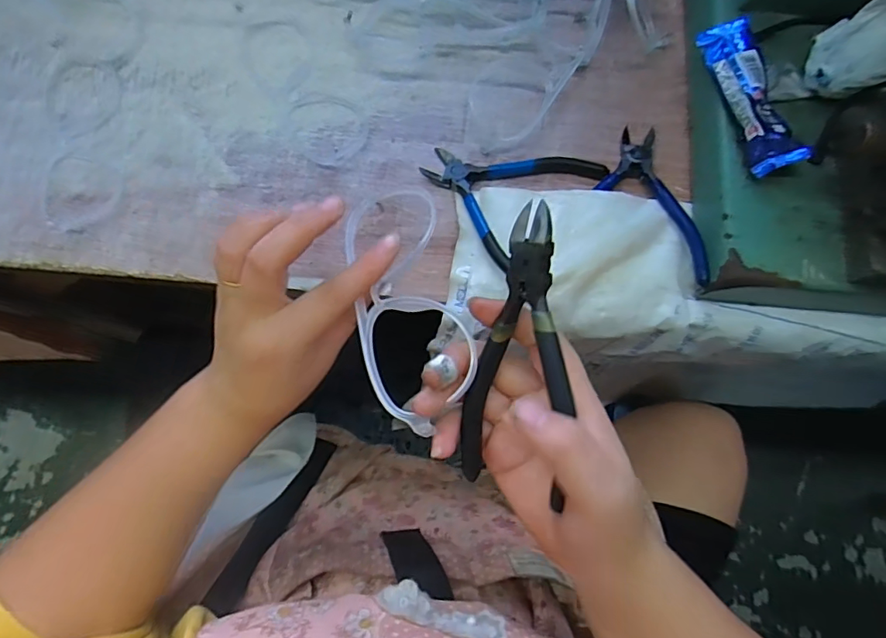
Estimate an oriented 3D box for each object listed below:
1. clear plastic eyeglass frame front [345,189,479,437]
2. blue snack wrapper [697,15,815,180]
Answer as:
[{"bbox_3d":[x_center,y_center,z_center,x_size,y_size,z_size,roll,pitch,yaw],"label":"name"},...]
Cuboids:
[{"bbox_3d":[-0.018,-0.009,0.253,0.059,0.017,0.127,-5,72,-2],"label":"clear plastic eyeglass frame front"},{"bbox_3d":[0.199,-0.147,0.330,0.034,0.019,0.117,-9,77,-4],"label":"blue snack wrapper"}]

